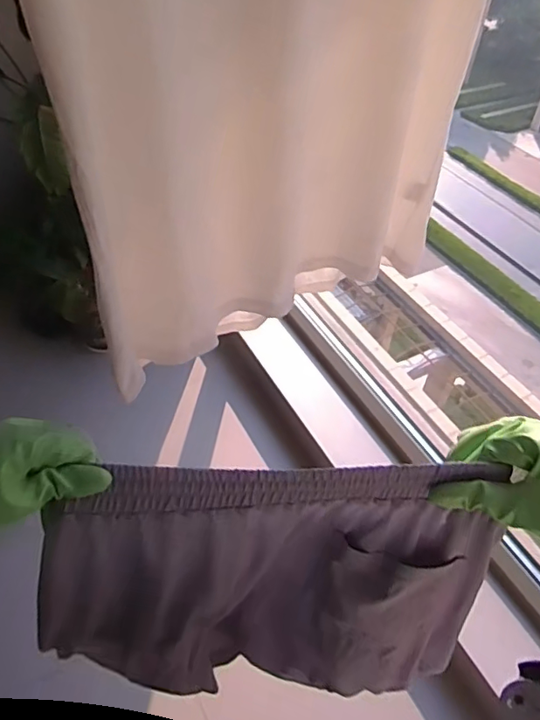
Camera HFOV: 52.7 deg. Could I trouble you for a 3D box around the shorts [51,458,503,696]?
[{"bbox_3d":[-0.003,0.243,0.541,0.377,0.388,0.074,1,47,-3],"label":"shorts"}]

